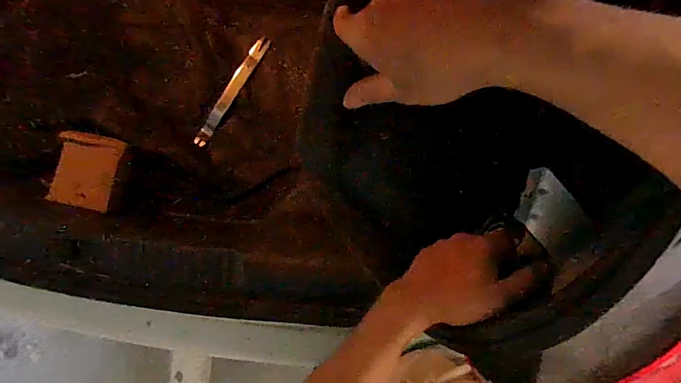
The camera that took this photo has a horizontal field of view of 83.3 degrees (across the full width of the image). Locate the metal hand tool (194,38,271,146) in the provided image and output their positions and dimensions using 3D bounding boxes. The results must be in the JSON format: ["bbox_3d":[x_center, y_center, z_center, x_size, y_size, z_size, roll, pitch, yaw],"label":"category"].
[{"bbox_3d":[-0.197,-0.178,0.688,0.023,0.016,0.221,35,97,1],"label":"metal hand tool"}]

